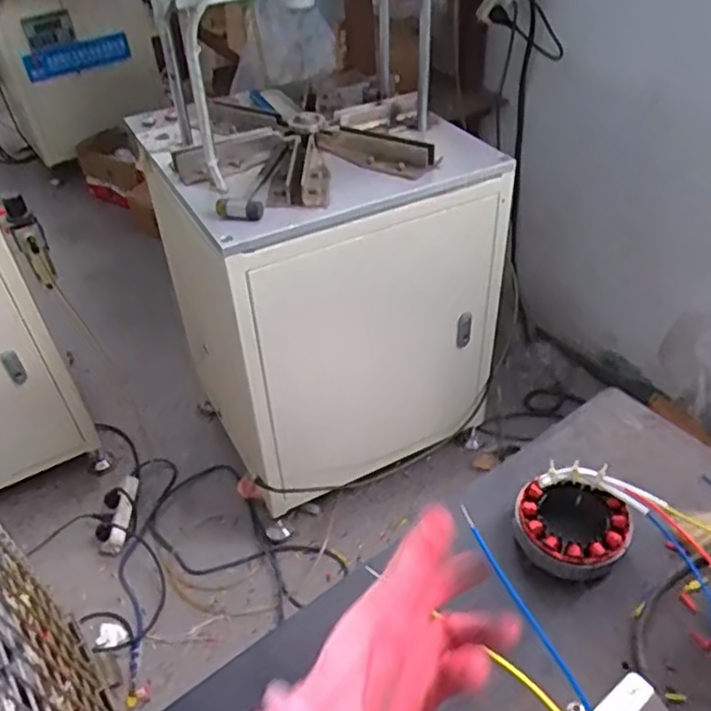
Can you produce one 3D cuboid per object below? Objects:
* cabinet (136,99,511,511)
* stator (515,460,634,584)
[{"bbox_3d":[-0.062,-0.142,1.404,0.522,0.649,0.481,-24,46,-21],"label":"cabinet"},{"bbox_3d":[0.173,0.135,0.543,0.085,0.048,0.080,-2,42,2],"label":"stator"}]

